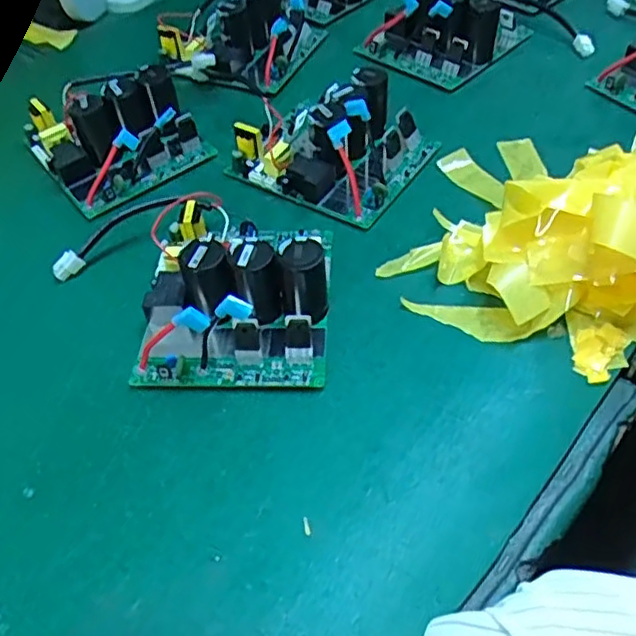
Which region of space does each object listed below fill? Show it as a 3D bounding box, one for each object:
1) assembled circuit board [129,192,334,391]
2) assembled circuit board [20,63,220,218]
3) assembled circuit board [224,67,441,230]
[{"bbox_3d":[-0.055,-0.029,0.426,0.123,0.057,0.144,0,50,4],"label":"assembled circuit board"},{"bbox_3d":[-0.172,-0.161,0.544,0.118,0.058,0.133,-32,54,-21],"label":"assembled circuit board"},{"bbox_3d":[0.010,-0.148,0.522,0.140,0.056,0.119,24,56,23],"label":"assembled circuit board"}]

